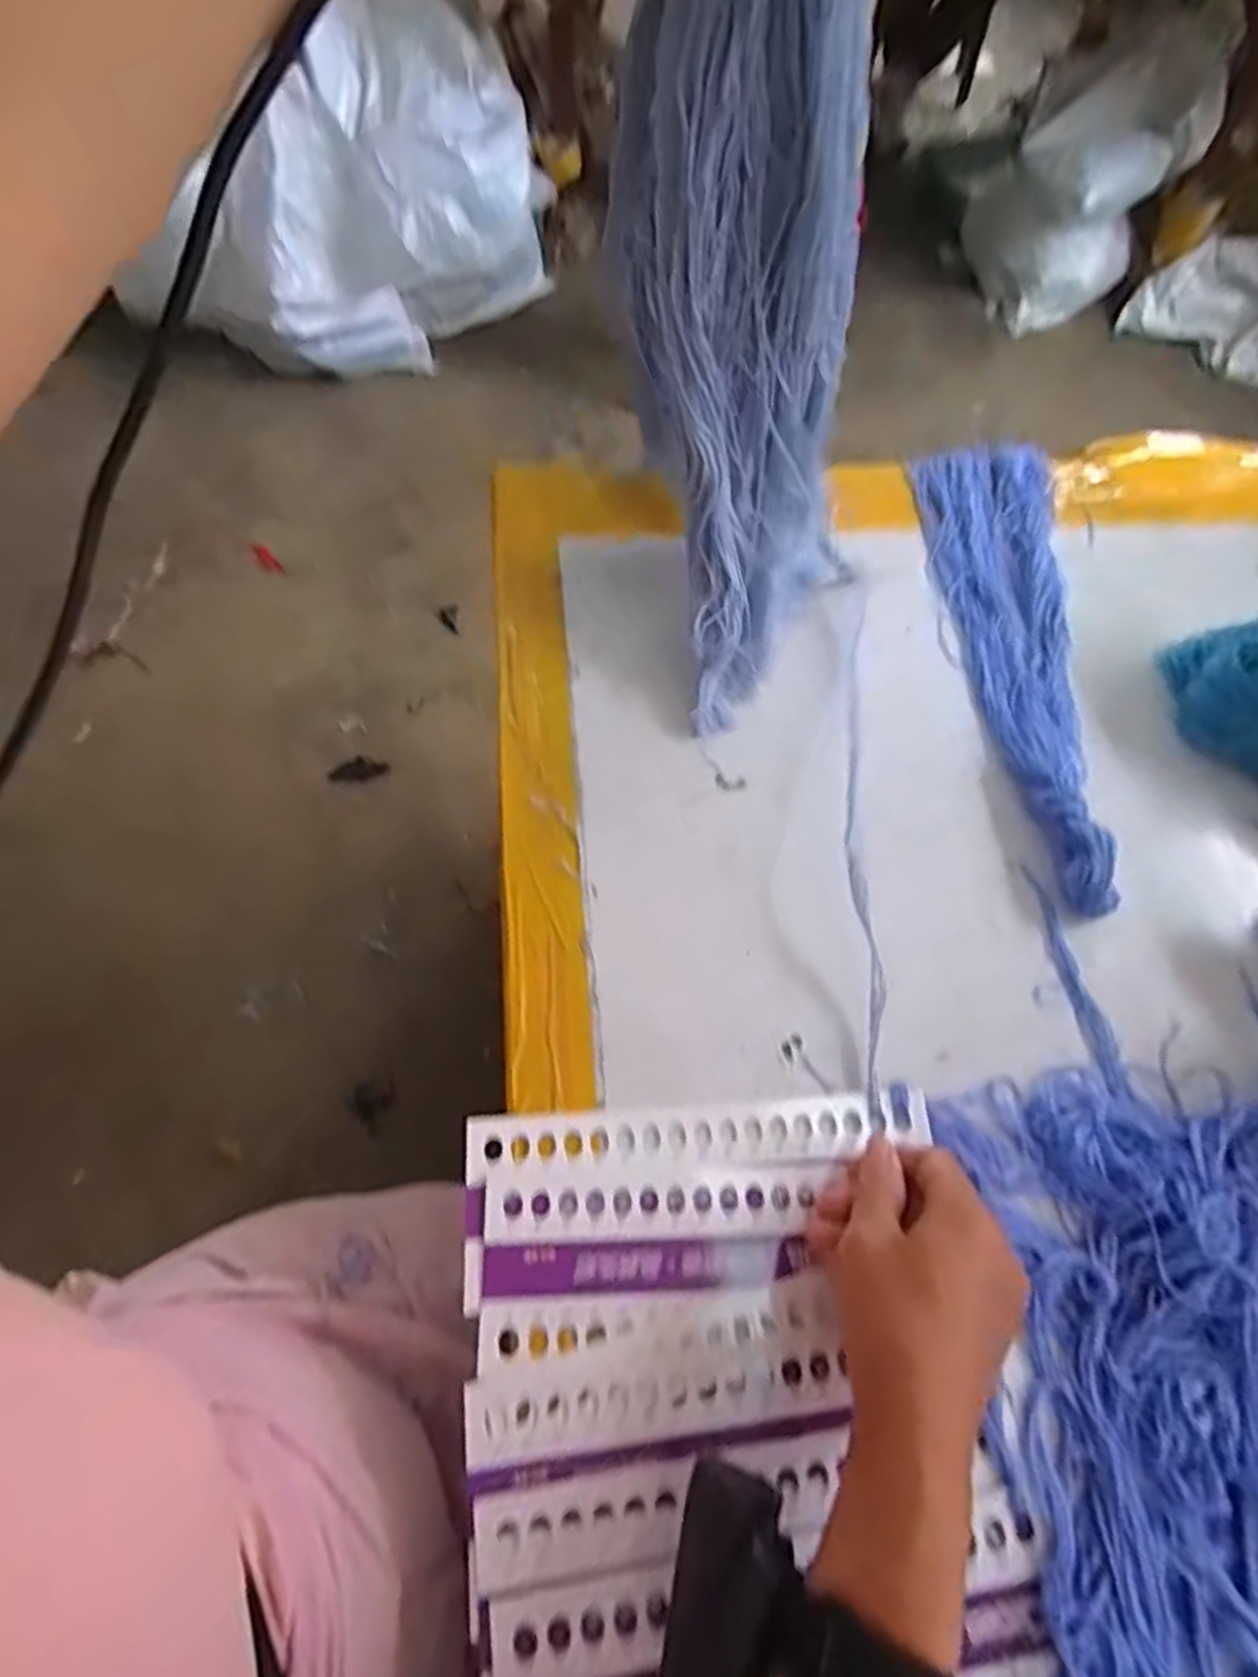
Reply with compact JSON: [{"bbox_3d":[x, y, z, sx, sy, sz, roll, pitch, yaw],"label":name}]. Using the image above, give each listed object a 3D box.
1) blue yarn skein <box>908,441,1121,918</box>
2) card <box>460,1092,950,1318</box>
[{"bbox_3d":[0.282,-0.147,0.562,0.100,0.030,0.422,5,63,0],"label":"blue yarn skein"},{"bbox_3d":[0.037,0.180,0.394,0.234,0.005,0.081,-1,63,-6],"label":"card"}]

